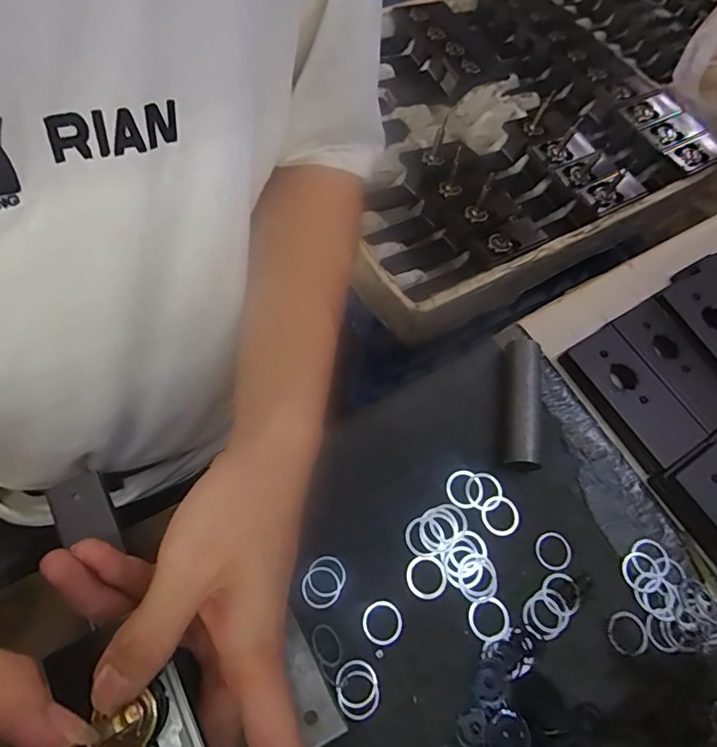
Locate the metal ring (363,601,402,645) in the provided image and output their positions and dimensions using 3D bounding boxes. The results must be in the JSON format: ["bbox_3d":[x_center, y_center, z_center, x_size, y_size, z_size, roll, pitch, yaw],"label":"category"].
[{"bbox_3d":[0.015,0.150,0.310,0.024,0.004,0.024,3,63,-5],"label":"metal ring"}]

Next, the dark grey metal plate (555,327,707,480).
[{"bbox_3d":[0.200,0.017,0.379,0.050,0.021,0.101,-27,70,-18],"label":"dark grey metal plate"}]

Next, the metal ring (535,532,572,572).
[{"bbox_3d":[0.129,0.117,0.339,0.022,0.004,0.023,3,63,-5],"label":"metal ring"}]

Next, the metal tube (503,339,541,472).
[{"bbox_3d":[0.116,0.021,0.368,0.020,0.027,0.095,10,63,-2],"label":"metal tube"}]

